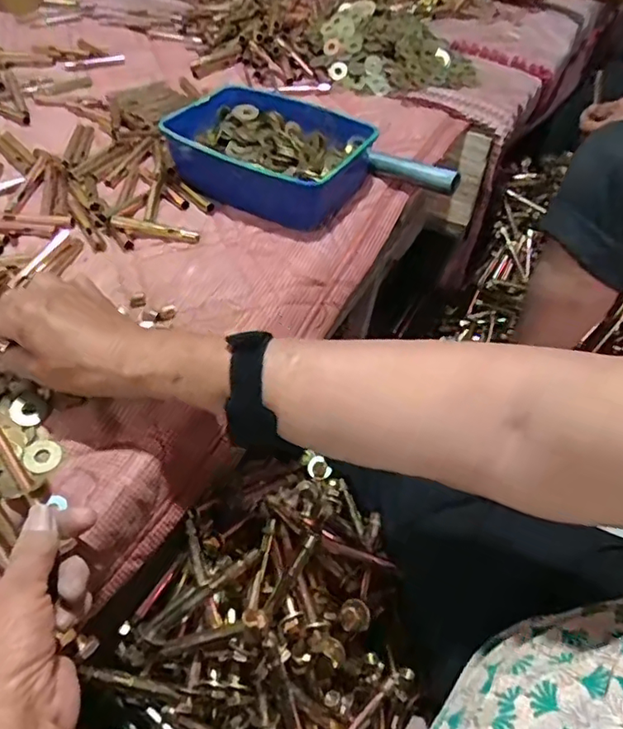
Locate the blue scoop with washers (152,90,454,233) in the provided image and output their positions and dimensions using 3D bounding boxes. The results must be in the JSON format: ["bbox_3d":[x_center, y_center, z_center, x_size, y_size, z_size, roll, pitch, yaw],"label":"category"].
[{"bbox_3d":[-0.005,-0.209,0.592,0.286,0.063,0.145,24,51,14],"label":"blue scoop with washers"}]

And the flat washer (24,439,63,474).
[{"bbox_3d":[-0.189,0.063,0.390,0.024,0.005,0.025,7,49,0],"label":"flat washer"}]

